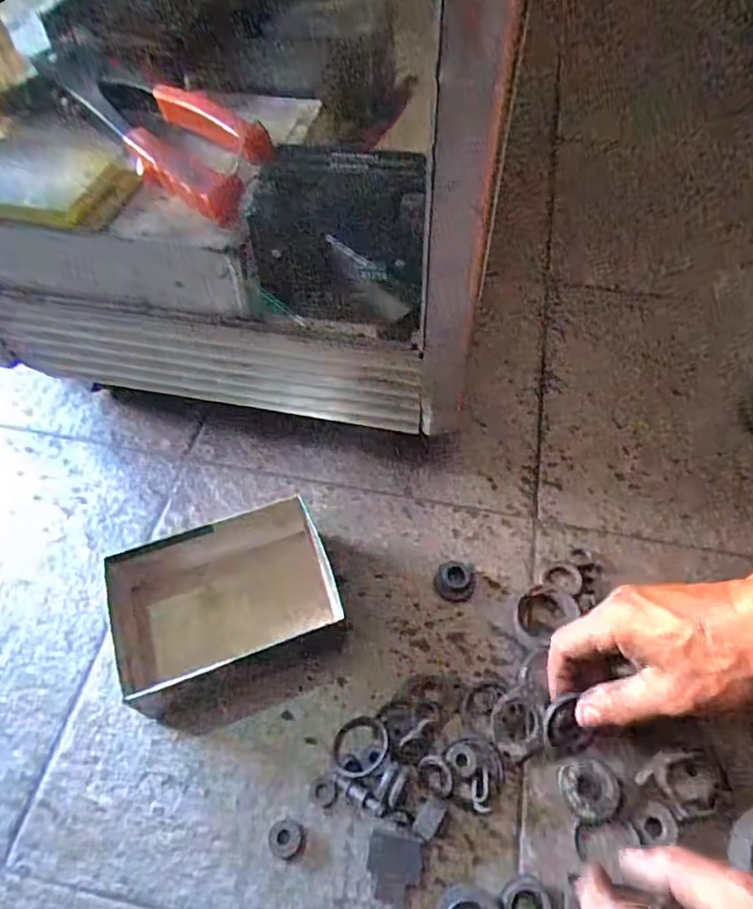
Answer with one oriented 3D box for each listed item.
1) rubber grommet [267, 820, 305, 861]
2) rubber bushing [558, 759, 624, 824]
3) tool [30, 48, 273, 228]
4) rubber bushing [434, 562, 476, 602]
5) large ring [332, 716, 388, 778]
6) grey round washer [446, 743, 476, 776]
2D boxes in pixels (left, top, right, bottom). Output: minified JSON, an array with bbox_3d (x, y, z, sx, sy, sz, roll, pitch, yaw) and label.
[{"bbox_3d":[-0.055,0.231,0.359,0.020,0.004,0.020,2,56,2],"label":"rubber grommet"},{"bbox_3d":[0.130,0.207,0.369,0.036,0.015,0.032,15,58,10],"label":"rubber bushing"},{"bbox_3d":[-0.170,-0.249,0.430,0.066,0.026,0.285,-38,64,-23],"label":"tool"},{"bbox_3d":[0.060,0.094,0.454,0.030,0.017,0.032,0,56,0],"label":"rubber bushing"},{"bbox_3d":[-0.010,0.186,0.383,0.038,0.007,0.038,-14,40,12],"label":"large ring"},{"bbox_3d":[0.055,0.196,0.384,0.018,0.009,0.019,2,56,2],"label":"grey round washer"}]

